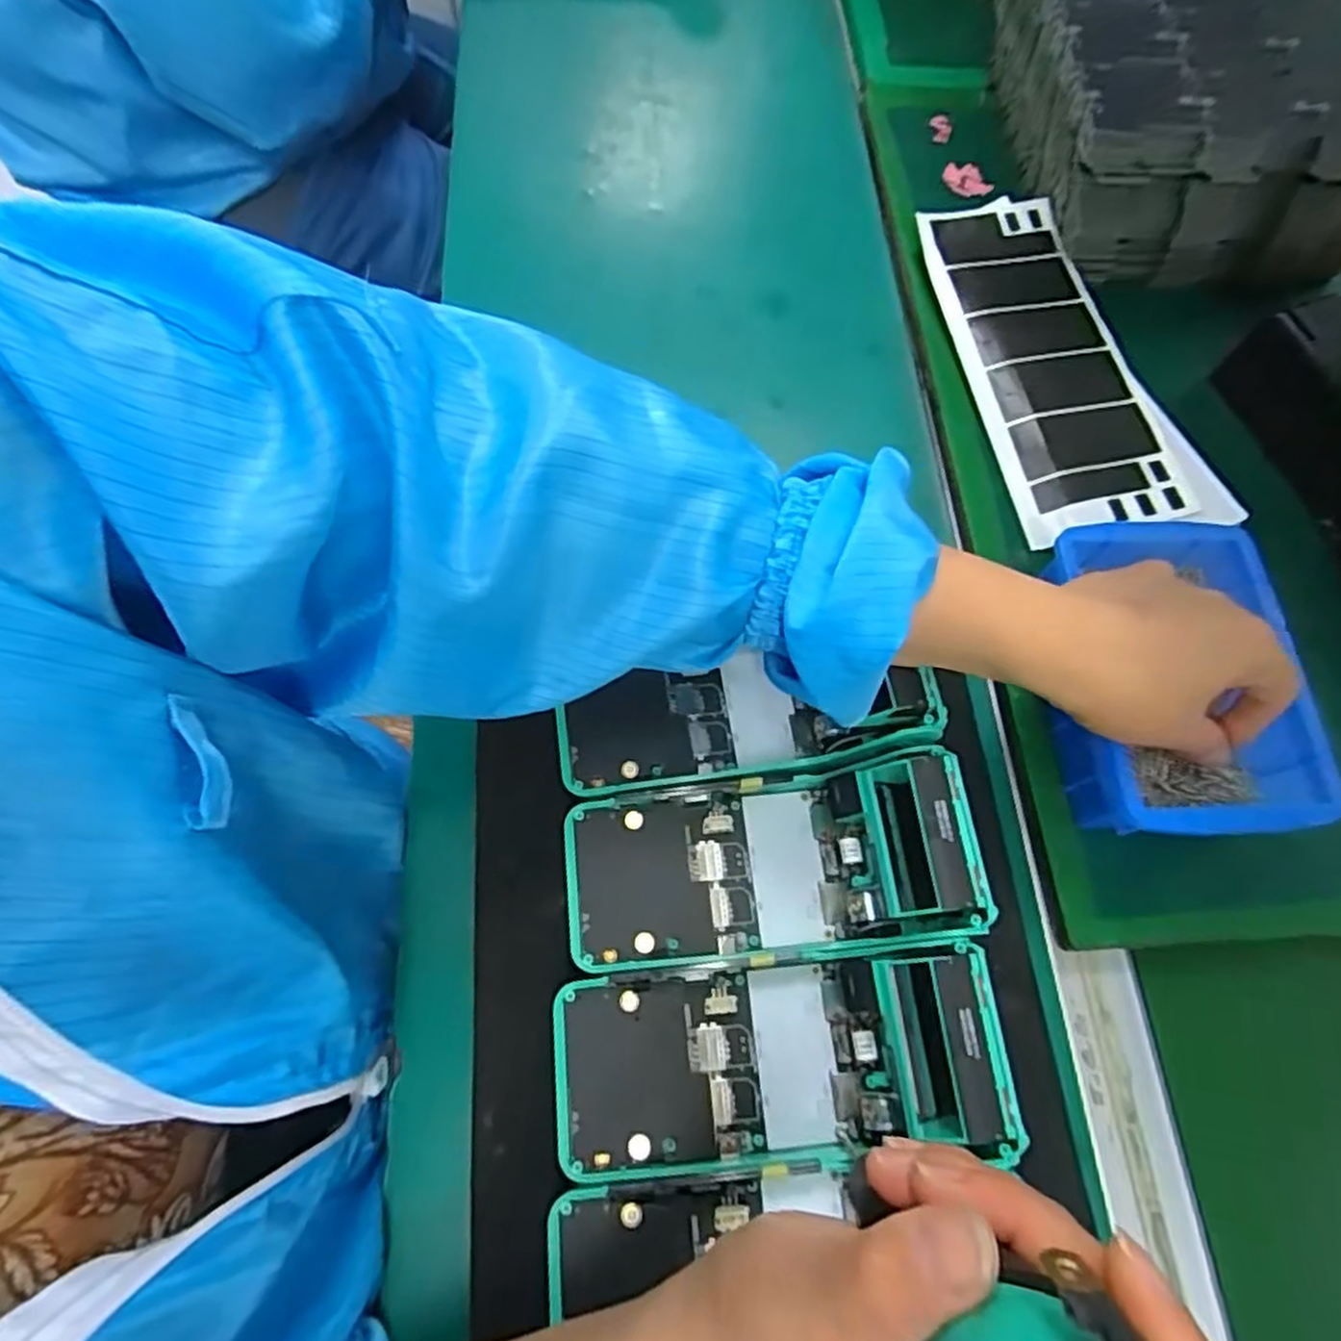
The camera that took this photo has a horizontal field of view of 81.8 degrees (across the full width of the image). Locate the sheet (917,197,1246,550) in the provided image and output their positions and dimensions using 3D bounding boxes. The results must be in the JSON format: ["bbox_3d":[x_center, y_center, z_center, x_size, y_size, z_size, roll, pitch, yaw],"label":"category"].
[{"bbox_3d":[0.236,-0.190,0.469,0.105,0.012,0.242,-8,68,-1],"label":"sheet"}]

